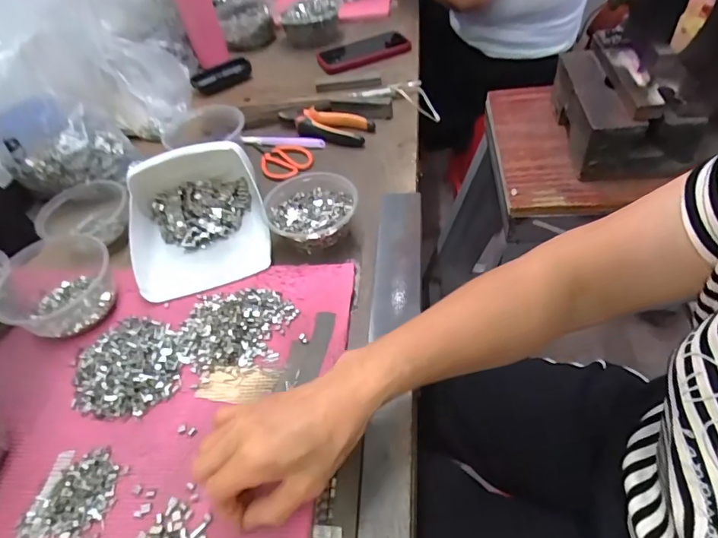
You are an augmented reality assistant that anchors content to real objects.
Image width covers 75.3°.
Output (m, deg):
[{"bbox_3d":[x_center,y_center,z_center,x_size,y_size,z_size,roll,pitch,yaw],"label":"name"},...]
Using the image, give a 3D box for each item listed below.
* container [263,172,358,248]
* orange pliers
[{"bbox_3d":[-0.054,-0.063,0.543,0.105,0.047,0.104,-17,48,-6],"label":"container"},{"bbox_3d":[-0.056,-0.217,0.696,0.152,0.015,0.062,13,52,21],"label":"orange pliers"}]

